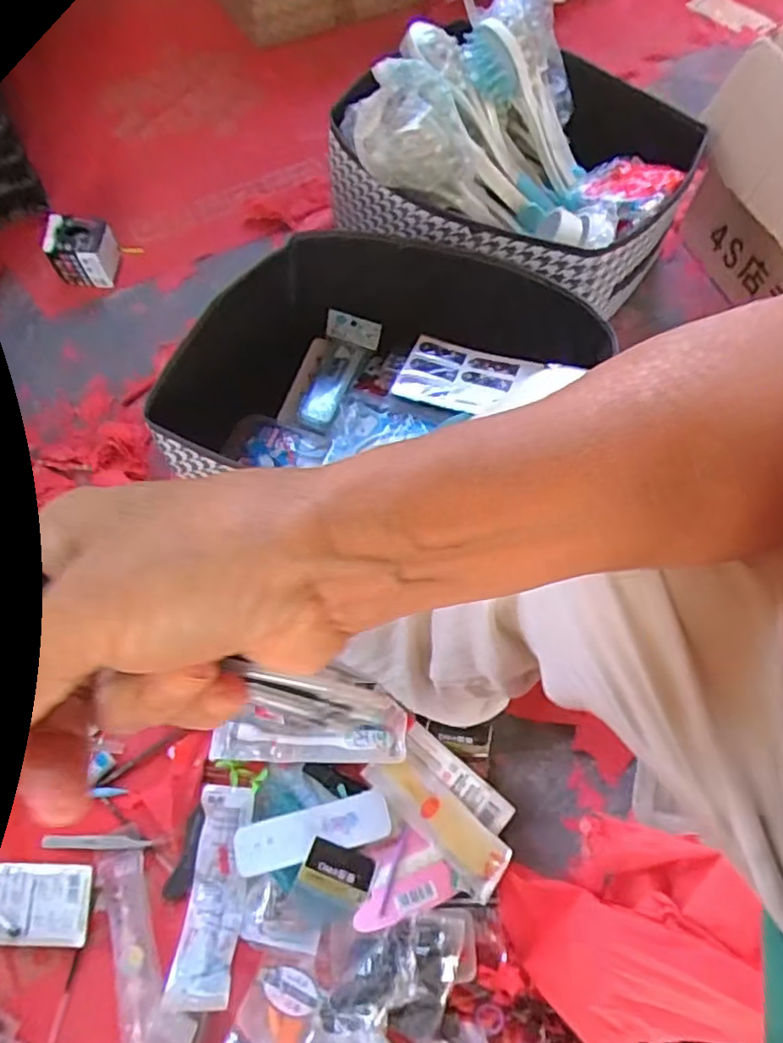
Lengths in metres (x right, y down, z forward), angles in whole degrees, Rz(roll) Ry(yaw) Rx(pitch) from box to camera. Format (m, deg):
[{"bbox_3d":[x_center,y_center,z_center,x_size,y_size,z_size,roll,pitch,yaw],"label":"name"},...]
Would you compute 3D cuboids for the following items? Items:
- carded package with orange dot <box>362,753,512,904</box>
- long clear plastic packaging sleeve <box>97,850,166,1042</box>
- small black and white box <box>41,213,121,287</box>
[{"bbox_3d":[0.044,0.278,0.591,0.050,0.007,0.149,-42,72,-18],"label":"carded package with orange dot"},{"bbox_3d":[-0.222,0.405,0.543,0.047,0.018,0.218,-17,66,-9],"label":"long clear plastic packaging sleeve"},{"bbox_3d":[-0.429,-0.377,0.879,0.085,0.070,0.070,3,65,0],"label":"small black and white box"}]

